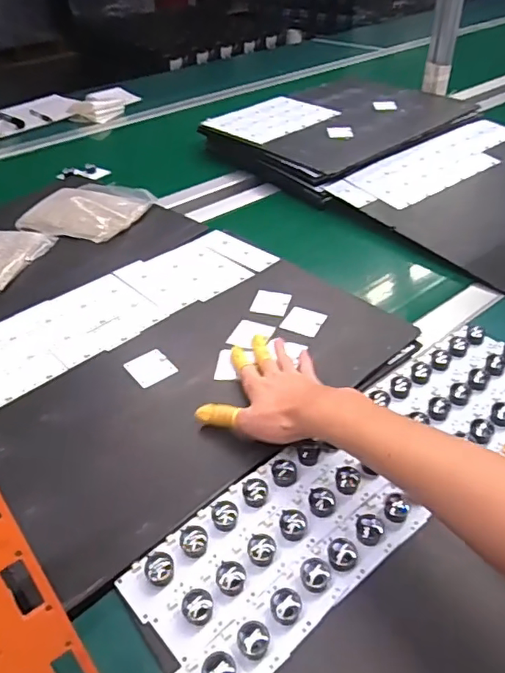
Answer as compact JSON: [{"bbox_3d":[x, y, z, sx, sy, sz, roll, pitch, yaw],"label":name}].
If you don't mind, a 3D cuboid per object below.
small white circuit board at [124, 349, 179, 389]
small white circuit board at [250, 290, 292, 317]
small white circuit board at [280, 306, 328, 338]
[{"bbox_3d":[-0.115,0.035,0.597,0.047,0.004,0.050,-30,49,-28],"label":"small white circuit board"},{"bbox_3d":[0.024,-0.044,0.687,0.047,0.004,0.048,13,44,15],"label":"small white circuit board"},{"bbox_3d":[0.065,-0.021,0.661,0.047,0.004,0.050,19,46,21],"label":"small white circuit board"}]

